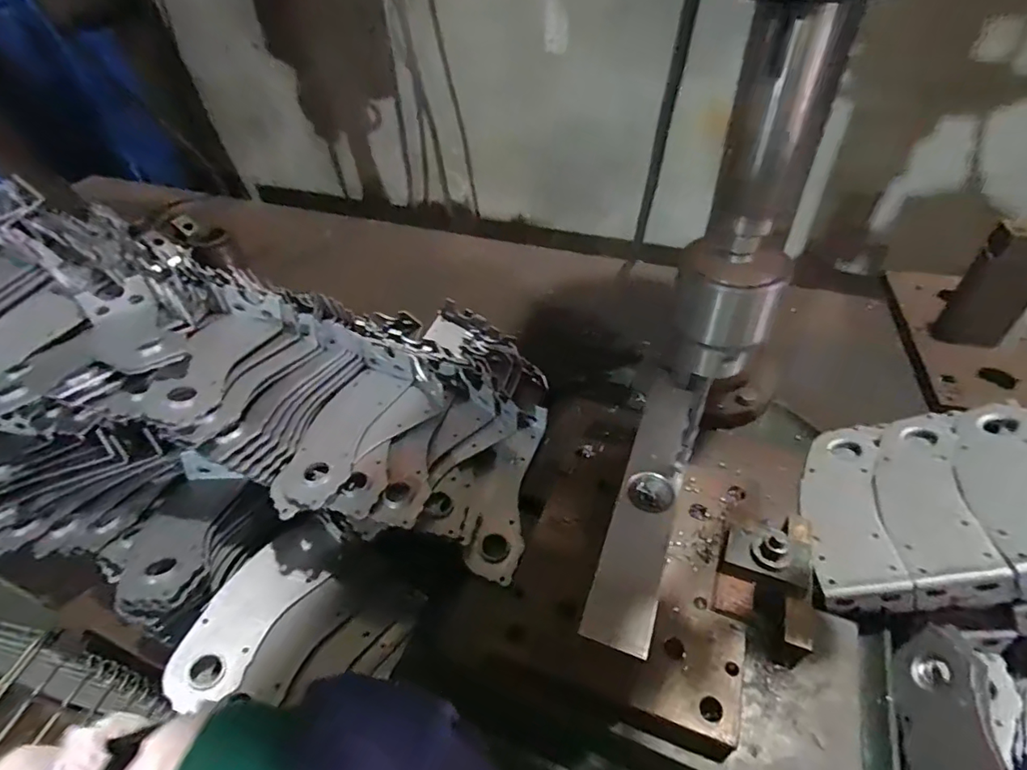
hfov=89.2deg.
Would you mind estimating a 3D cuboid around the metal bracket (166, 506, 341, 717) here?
[{"bbox_3d":[-0.219,0.186,0.452,0.062,0.006,0.172,33,41,5],"label":"metal bracket"}]

